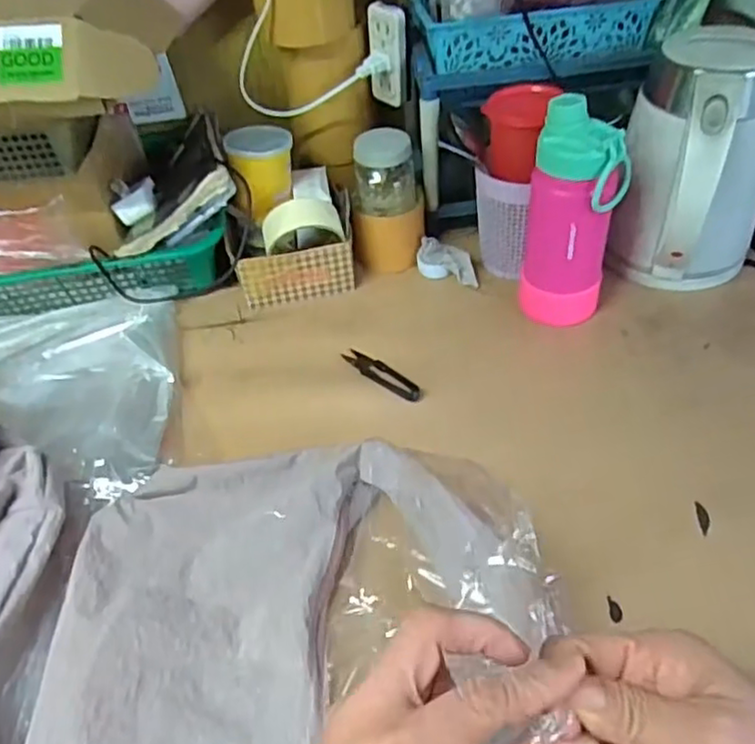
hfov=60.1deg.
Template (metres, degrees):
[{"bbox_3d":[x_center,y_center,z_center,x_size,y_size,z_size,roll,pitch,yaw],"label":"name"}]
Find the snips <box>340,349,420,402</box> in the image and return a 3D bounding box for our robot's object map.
[{"bbox_3d":[0.003,0.000,0.616,0.023,0.013,0.097,-34,52,-25],"label":"snips"}]

